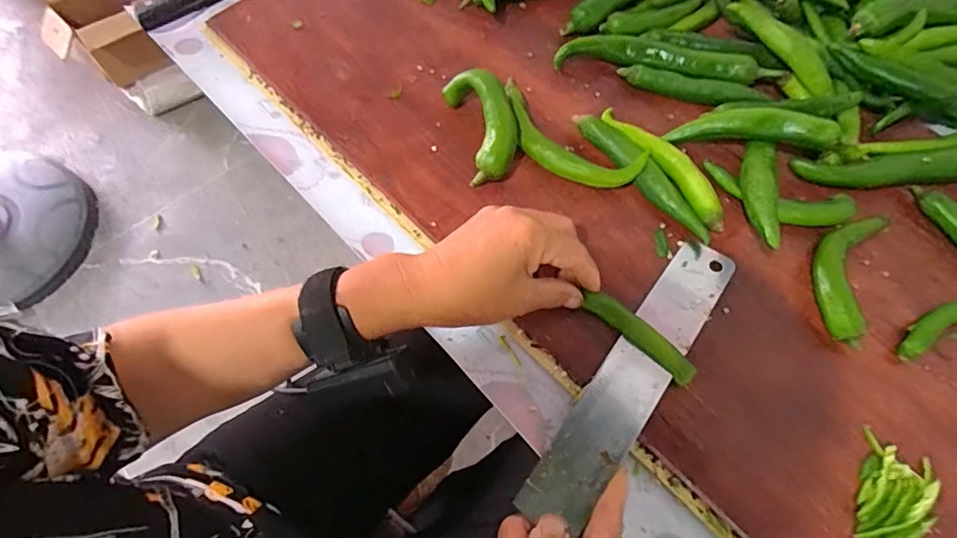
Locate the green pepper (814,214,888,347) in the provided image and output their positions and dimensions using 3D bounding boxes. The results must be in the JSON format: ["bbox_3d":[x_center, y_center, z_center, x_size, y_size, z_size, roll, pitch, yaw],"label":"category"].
[{"bbox_3d":[0.263,0.000,0.371,0.040,0.017,0.106,23,65,10],"label":"green pepper"}]

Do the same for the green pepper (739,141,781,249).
[{"bbox_3d":[0.207,-0.056,0.382,0.021,0.016,0.108,13,52,7],"label":"green pepper"}]

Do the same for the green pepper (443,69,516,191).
[{"bbox_3d":[0.005,-0.120,0.420,0.046,0.041,0.095,-13,65,-7],"label":"green pepper"}]

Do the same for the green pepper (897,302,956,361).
[{"bbox_3d":[0.334,0.038,0.359,0.093,0.015,0.031,-9,64,-5],"label":"green pepper"}]

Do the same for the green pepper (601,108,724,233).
[{"bbox_3d":[0.150,-0.085,0.415,0.026,0.012,0.132,-34,69,-16],"label":"green pepper"}]

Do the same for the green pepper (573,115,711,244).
[{"bbox_3d":[0.132,-0.076,0.414,0.019,0.013,0.140,-36,70,-17],"label":"green pepper"}]

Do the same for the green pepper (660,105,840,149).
[{"bbox_3d":[0.213,-0.112,0.407,0.118,0.022,0.024,6,69,19],"label":"green pepper"}]

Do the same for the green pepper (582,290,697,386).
[{"bbox_3d":[0.111,0.045,0.359,0.085,0.009,0.018,40,75,16],"label":"green pepper"}]

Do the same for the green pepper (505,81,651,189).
[{"bbox_3d":[0.066,-0.103,0.420,0.134,0.021,0.053,32,67,14],"label":"green pepper"}]

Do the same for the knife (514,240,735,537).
[{"bbox_3d":[0.073,0.110,0.330,0.042,0.012,0.335,34,68,14],"label":"knife"}]

